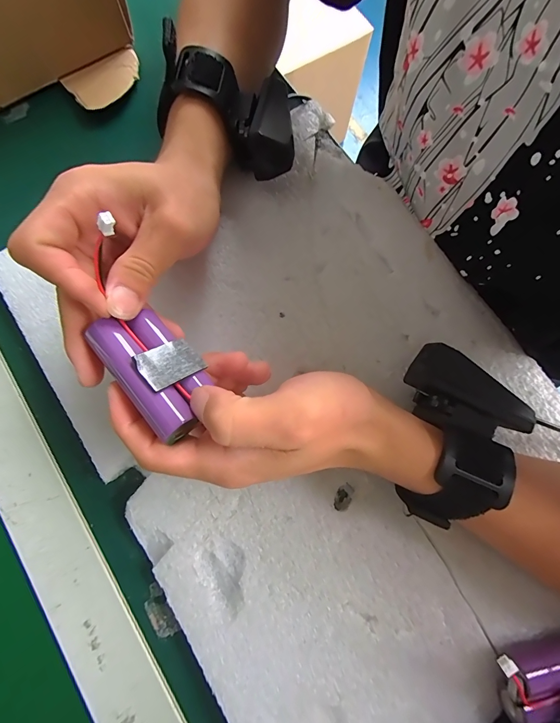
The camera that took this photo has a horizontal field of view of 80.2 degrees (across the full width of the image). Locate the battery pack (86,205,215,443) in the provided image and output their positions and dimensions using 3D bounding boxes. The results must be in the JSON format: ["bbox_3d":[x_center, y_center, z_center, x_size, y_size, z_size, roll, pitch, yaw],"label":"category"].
[{"bbox_3d":[-0.058,0.005,0.158,0.062,0.020,0.036,43,52,11],"label":"battery pack"}]

